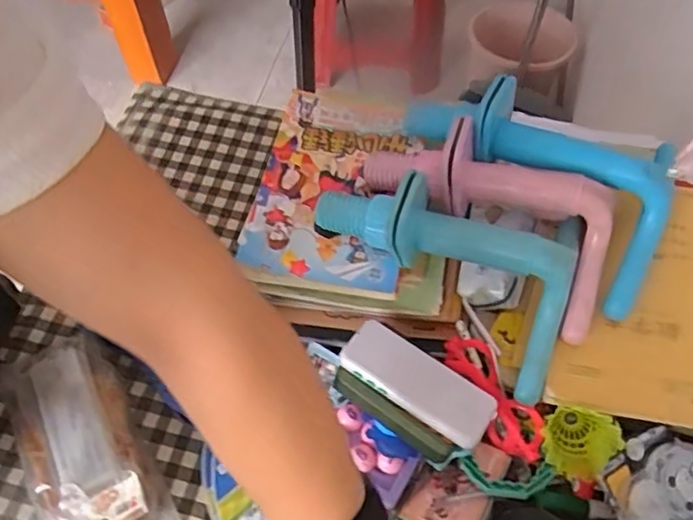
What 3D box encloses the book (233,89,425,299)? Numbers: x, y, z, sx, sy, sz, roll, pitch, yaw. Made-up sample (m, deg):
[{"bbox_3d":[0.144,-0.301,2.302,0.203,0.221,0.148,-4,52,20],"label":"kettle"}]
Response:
[{"bbox_3d":[-0.011,-0.070,0.579,0.142,0.016,0.207,9,64,9],"label":"book"}]

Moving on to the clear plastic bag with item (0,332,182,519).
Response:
[{"bbox_3d":[-0.226,0.182,0.522,0.112,0.043,0.237,-27,62,-16],"label":"clear plastic bag with item"}]

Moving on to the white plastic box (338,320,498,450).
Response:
[{"bbox_3d":[0.058,0.099,0.504,0.129,0.016,0.051,28,53,19],"label":"white plastic box"}]

